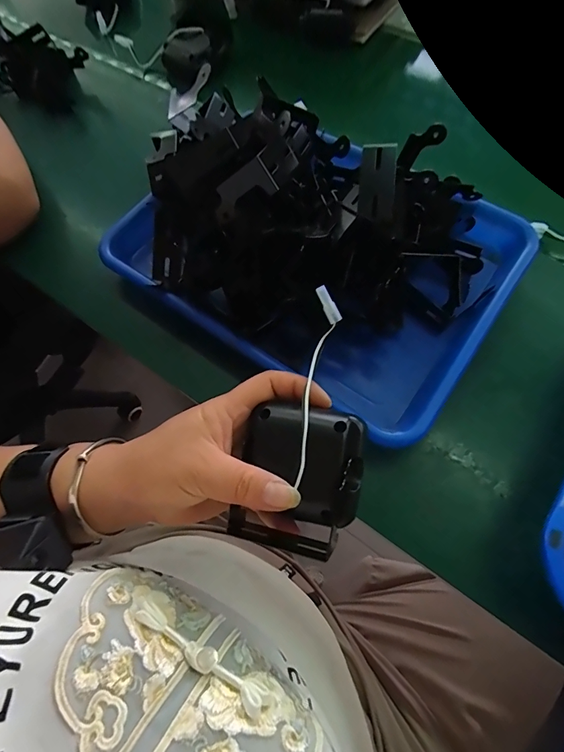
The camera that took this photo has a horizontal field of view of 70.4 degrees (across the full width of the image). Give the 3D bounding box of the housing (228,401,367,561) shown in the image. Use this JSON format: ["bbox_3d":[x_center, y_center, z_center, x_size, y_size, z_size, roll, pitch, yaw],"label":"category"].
[{"bbox_3d":[0.008,0.060,0.236,0.072,0.047,0.079,11,67,8],"label":"housing"}]

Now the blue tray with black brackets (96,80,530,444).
[{"bbox_3d":[0.027,-0.127,0.326,0.317,0.118,0.229,33,71,16],"label":"blue tray with black brackets"}]

